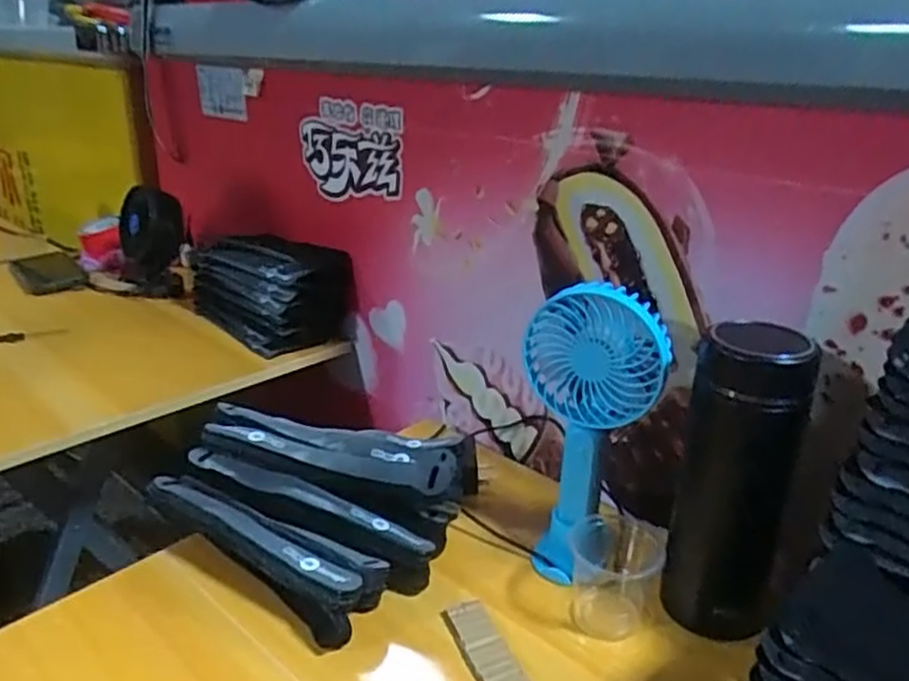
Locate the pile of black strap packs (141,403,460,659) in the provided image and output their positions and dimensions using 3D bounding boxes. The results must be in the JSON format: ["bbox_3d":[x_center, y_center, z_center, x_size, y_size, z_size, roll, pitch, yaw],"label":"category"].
[{"bbox_3d":[-0.100,0.120,0.540,0.201,0.091,0.174,17,27,31],"label":"pile of black strap packs"}]

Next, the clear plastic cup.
[{"bbox_3d":[0.114,0.163,0.495,0.060,0.060,0.076,10,23,21],"label":"clear plastic cup"}]

